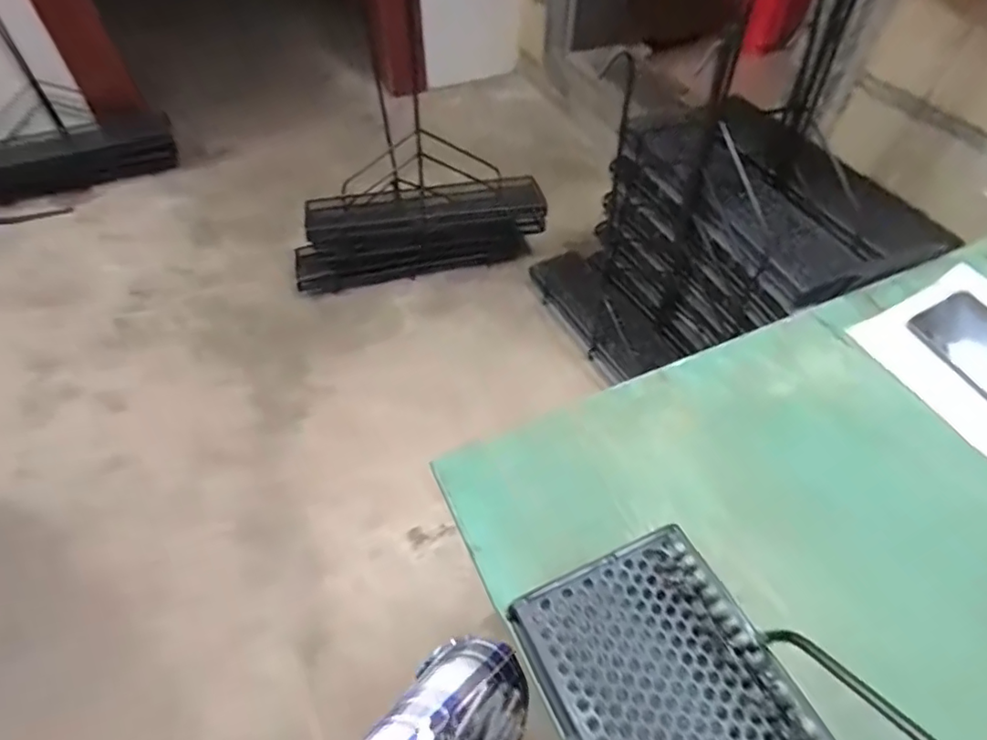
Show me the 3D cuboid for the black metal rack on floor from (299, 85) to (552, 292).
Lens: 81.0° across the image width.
[{"bbox_3d":[-0.204,-0.439,1.511,0.657,0.341,0.225,-9,50,-8],"label":"black metal rack on floor"}]

